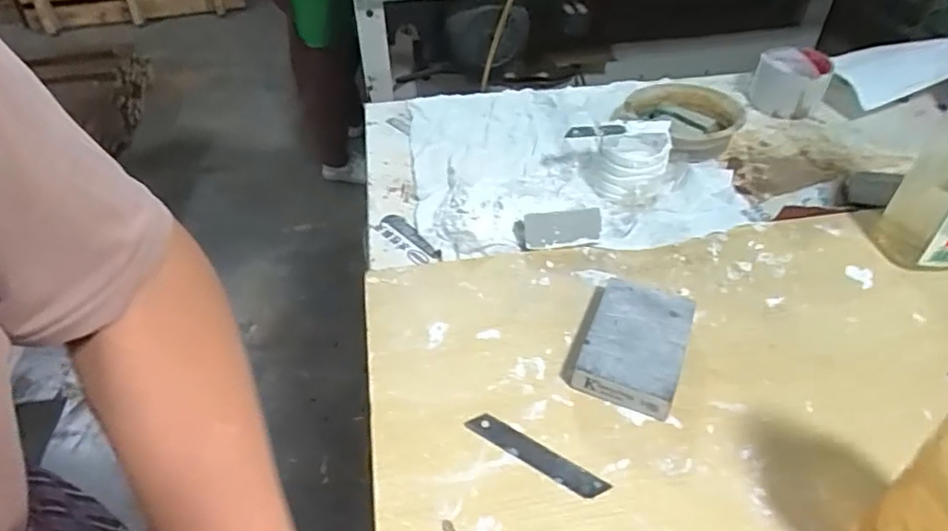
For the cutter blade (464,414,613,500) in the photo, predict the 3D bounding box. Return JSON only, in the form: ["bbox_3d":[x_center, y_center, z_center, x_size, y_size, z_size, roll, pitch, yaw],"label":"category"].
[{"bbox_3d":[0.041,0.125,0.399,0.098,0.004,0.018,25,49,25],"label":"cutter blade"}]

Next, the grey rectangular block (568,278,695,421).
[{"bbox_3d":[0.120,0.059,0.448,0.068,0.028,0.099,17,46,18],"label":"grey rectangular block"}]

